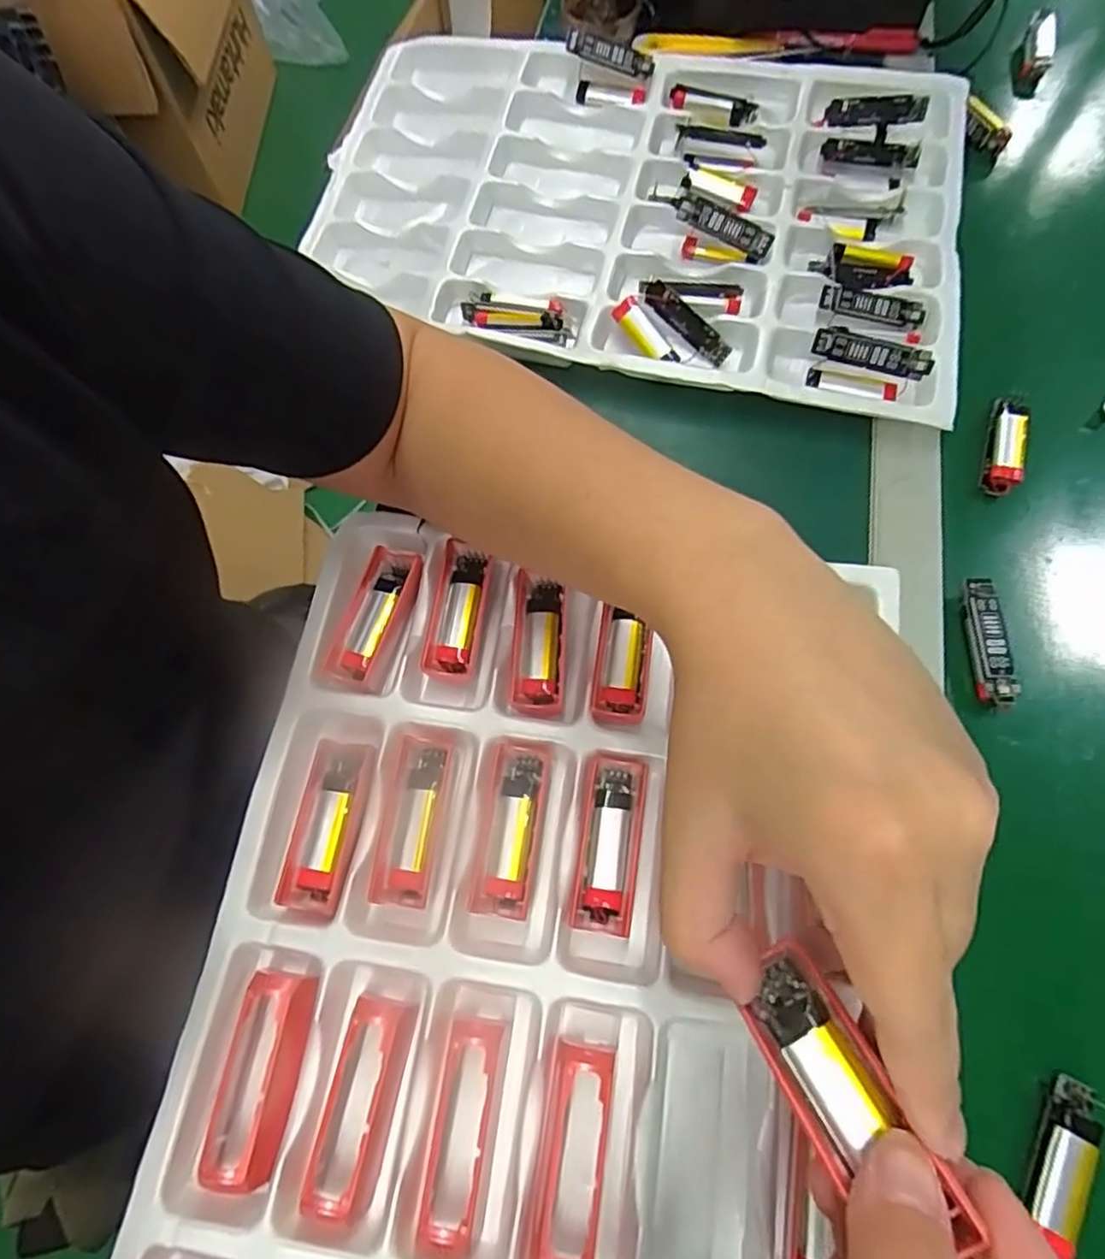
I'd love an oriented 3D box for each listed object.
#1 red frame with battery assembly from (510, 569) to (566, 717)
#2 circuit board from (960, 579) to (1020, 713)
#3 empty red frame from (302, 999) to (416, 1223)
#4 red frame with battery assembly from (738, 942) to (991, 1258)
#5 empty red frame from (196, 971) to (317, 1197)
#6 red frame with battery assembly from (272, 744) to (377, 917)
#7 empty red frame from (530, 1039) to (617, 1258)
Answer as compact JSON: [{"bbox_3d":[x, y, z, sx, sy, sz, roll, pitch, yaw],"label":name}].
[{"bbox_3d":[-0.007,0.008,0.362,0.026,0.012,0.080,1,68,2],"label":"red frame with battery assembly"},{"bbox_3d":[0.237,0.007,0.365,0.016,0.013,0.072,2,68,3],"label":"circuit board"},{"bbox_3d":[-0.082,0.201,0.285,0.027,0.023,0.077,9,69,6],"label":"empty red frame"},{"bbox_3d":[0.080,0.128,0.187,0.026,0.010,0.075,-21,50,-8],"label":"red frame with battery assembly"},{"bbox_3d":[-0.126,0.192,0.289,0.029,0.018,0.079,9,68,5],"label":"empty red frame"},{"bbox_3d":[-0.110,0.096,0.331,0.031,0.010,0.078,8,68,5],"label":"red frame with battery assembly"},{"bbox_3d":[0.008,0.216,0.271,0.024,0.013,0.083,7,68,5],"label":"empty red frame"}]

